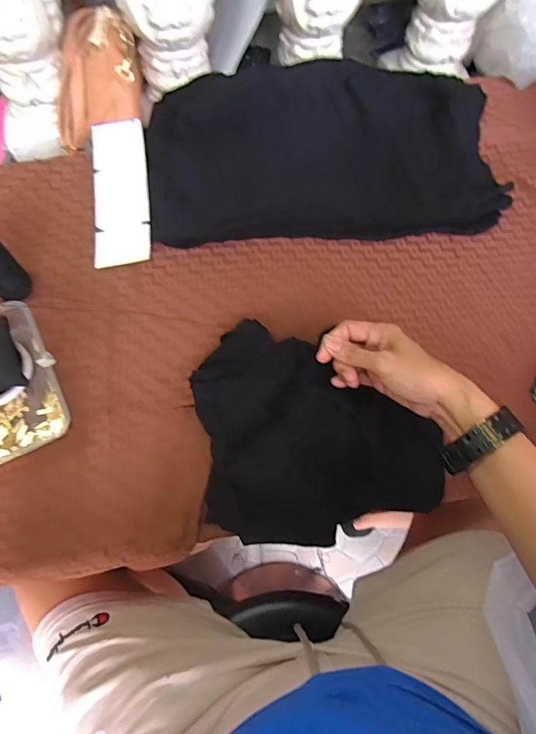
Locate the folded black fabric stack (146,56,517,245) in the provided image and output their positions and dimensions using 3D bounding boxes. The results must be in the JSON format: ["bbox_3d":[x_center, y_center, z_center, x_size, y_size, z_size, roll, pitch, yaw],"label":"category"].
[{"bbox_3d":[0.074,-0.312,0.628,0.470,0.055,0.276,-3,67,-4],"label":"folded black fabric stack"}]

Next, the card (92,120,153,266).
[{"bbox_3d":[-0.200,-0.240,0.602,0.074,0.008,0.224,-9,74,1],"label":"card"}]

